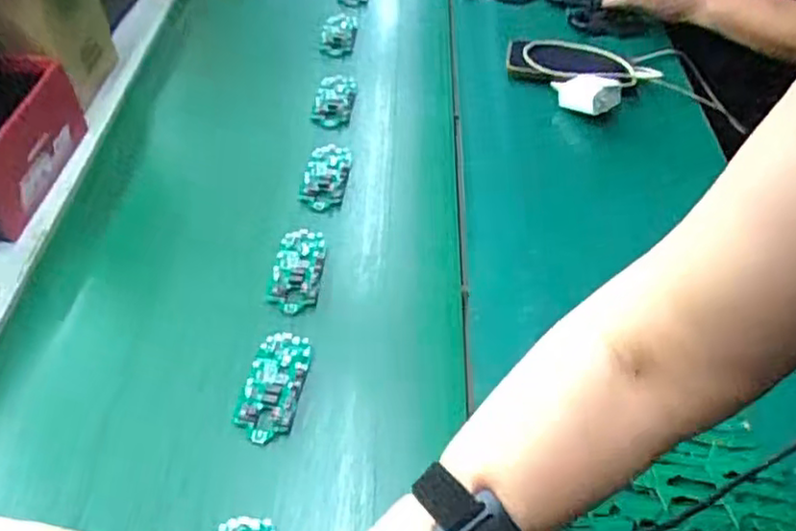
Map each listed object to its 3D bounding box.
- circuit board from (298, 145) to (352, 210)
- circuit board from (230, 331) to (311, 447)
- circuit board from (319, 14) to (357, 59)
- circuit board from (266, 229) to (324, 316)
[{"bbox_3d":[-0.079,-0.098,0.753,0.046,0.017,0.092,5,47,4],"label":"circuit board"},{"bbox_3d":[-0.100,0.096,0.563,0.045,0.009,0.098,6,47,5],"label":"circuit board"},{"bbox_3d":[-0.080,-0.318,0.946,0.044,0.009,0.103,4,47,3],"label":"circuit board"},{"bbox_3d":[-0.095,0.006,0.654,0.045,0.022,0.095,3,47,1],"label":"circuit board"}]

